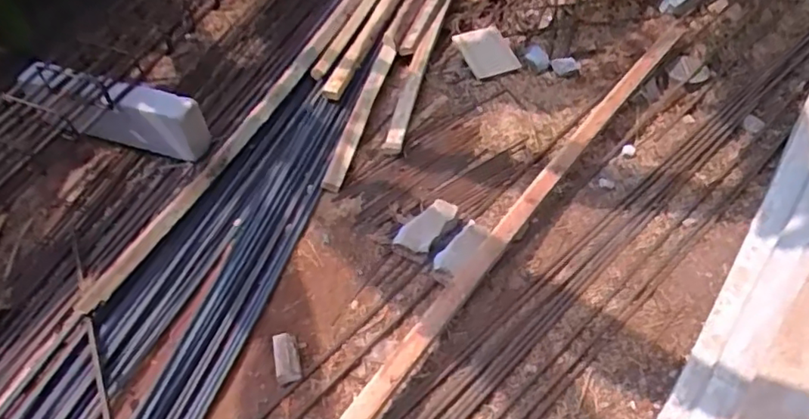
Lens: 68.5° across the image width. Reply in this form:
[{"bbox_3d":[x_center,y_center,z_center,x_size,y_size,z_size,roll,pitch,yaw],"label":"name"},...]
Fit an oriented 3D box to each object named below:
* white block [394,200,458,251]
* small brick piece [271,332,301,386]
[{"bbox_3d":[0.070,0.055,1.772,0.210,0.059,0.112,-39,59,3],"label":"white block"},{"bbox_3d":[-0.311,0.389,1.565,0.061,0.027,0.137,-10,53,-10],"label":"small brick piece"}]

